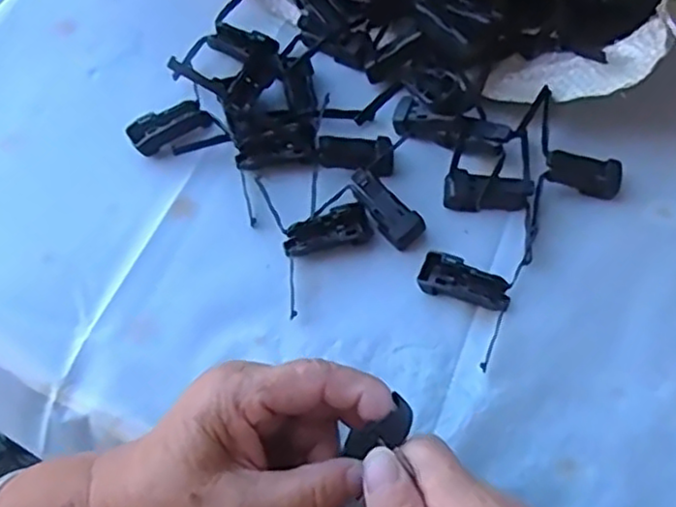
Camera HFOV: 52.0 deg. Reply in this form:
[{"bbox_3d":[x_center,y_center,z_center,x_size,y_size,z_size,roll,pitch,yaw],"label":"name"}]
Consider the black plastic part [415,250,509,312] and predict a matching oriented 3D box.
[{"bbox_3d":[0.066,0.017,0.365,0.048,0.013,0.021,26,66,13],"label":"black plastic part"}]

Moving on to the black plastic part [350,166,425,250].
[{"bbox_3d":[0.026,-0.025,0.380,0.020,0.014,0.048,-38,81,-17],"label":"black plastic part"}]

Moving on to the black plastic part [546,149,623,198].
[{"bbox_3d":[0.137,-0.044,0.389,0.044,0.015,0.019,13,63,-7],"label":"black plastic part"}]

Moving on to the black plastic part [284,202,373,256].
[{"bbox_3d":[-0.006,-0.012,0.381,0.048,0.011,0.020,-16,64,-7],"label":"black plastic part"}]

